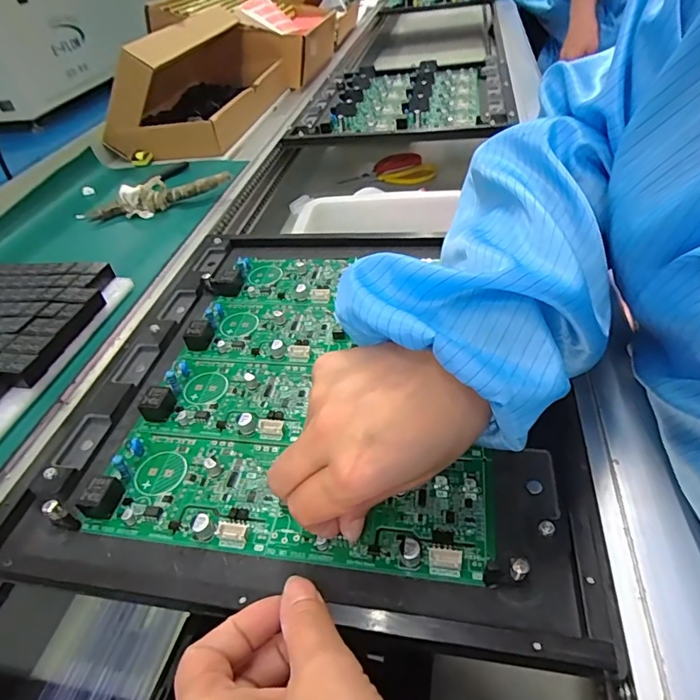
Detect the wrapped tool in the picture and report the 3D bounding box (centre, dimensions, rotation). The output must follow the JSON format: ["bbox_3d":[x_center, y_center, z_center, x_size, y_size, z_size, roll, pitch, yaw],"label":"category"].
[{"bbox_3d":[-0.224,-0.174,0.550,0.177,0.035,0.042,-13,43,-5],"label":"wrapped tool"}]

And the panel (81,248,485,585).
[{"bbox_3d":[-0.022,0.009,0.346,0.223,0.016,0.263,3,45,10],"label":"panel"}]

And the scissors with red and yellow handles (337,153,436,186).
[{"bbox_3d":[0.064,-0.307,0.830,0.153,0.014,0.086,-2,41,8],"label":"scissors with red and yellow handles"}]

